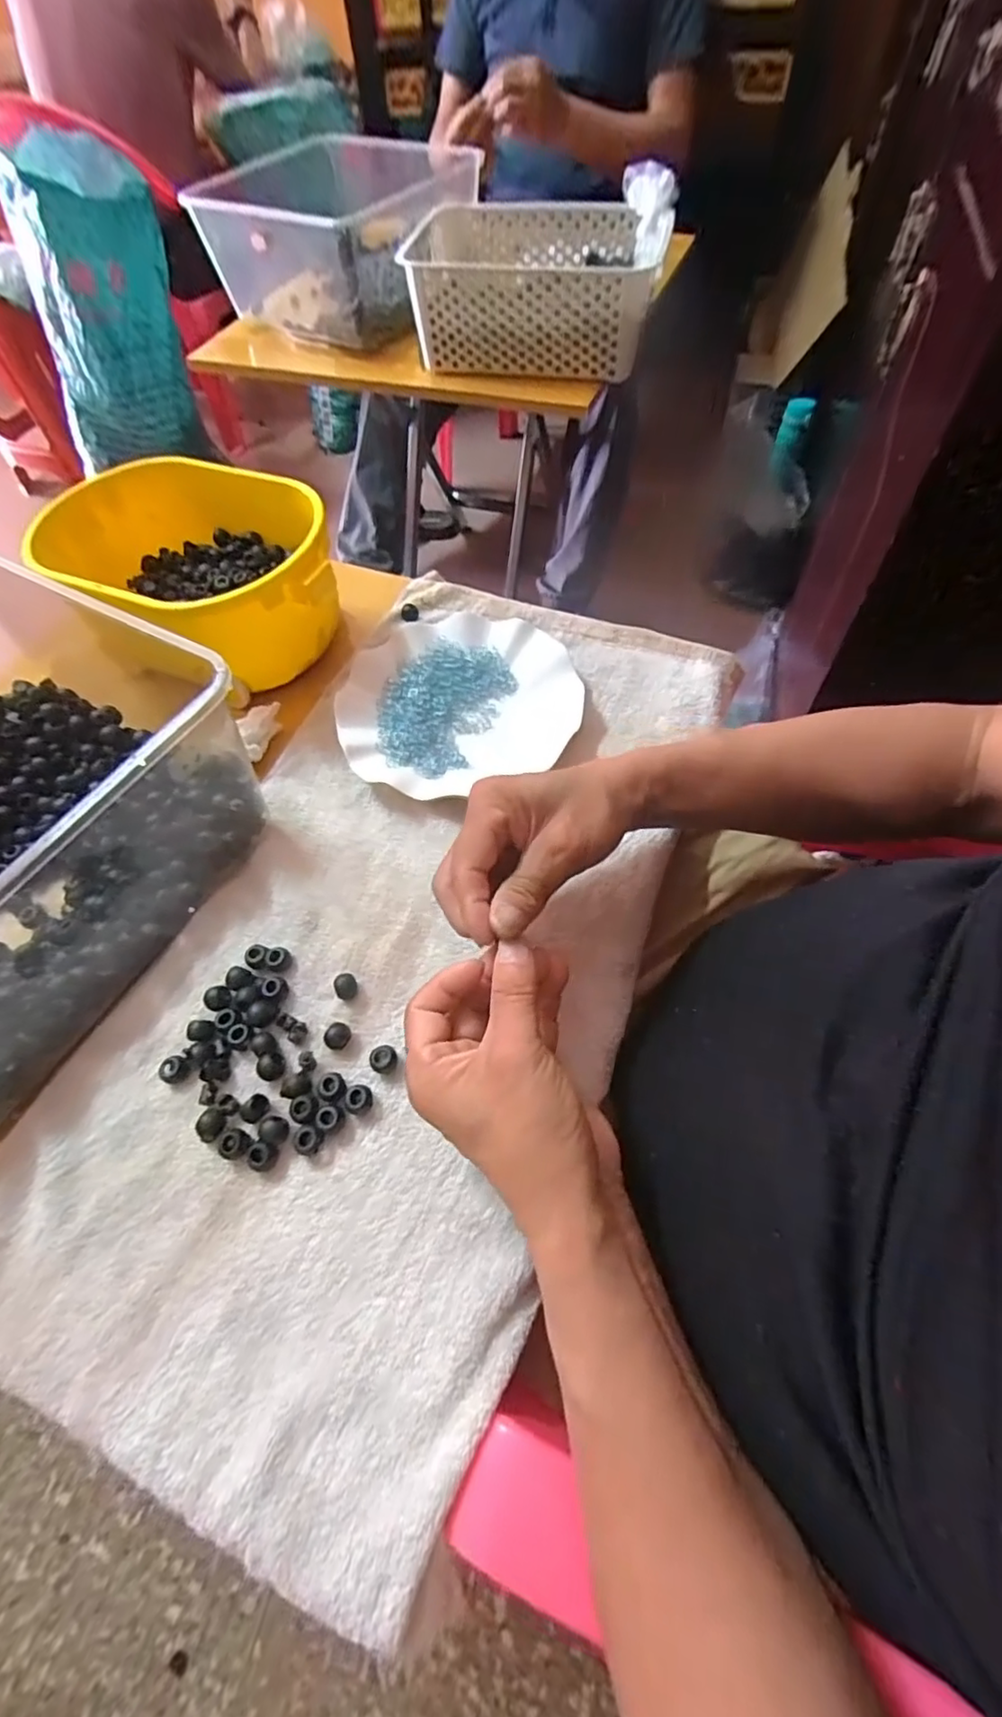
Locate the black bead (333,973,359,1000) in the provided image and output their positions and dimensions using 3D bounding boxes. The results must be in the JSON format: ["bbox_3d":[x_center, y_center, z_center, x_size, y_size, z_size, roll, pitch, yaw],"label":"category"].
[{"bbox_3d":[-0.095,0.077,0.376,0.014,0.012,0.014,-2,59,3],"label":"black bead"}]

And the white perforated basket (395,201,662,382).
[{"bbox_3d":[0.045,-0.738,0.804,0.305,0.110,0.224,8,60,9],"label":"white perforated basket"}]

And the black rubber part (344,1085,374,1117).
[{"bbox_3d":[-0.080,0.134,0.343,0.014,0.012,0.015,-2,59,3],"label":"black rubber part"}]

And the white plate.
[{"bbox_3d":[-0.036,-0.130,0.487,0.185,0.024,0.167,-20,60,-8],"label":"white plate"}]

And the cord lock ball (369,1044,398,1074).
[{"bbox_3d":[-0.067,0.116,0.353,0.014,0.012,0.013,-2,59,3],"label":"cord lock ball"}]

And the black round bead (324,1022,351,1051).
[{"bbox_3d":[-0.096,0.104,0.361,0.011,0.013,0.015,35,68,22],"label":"black round bead"}]

